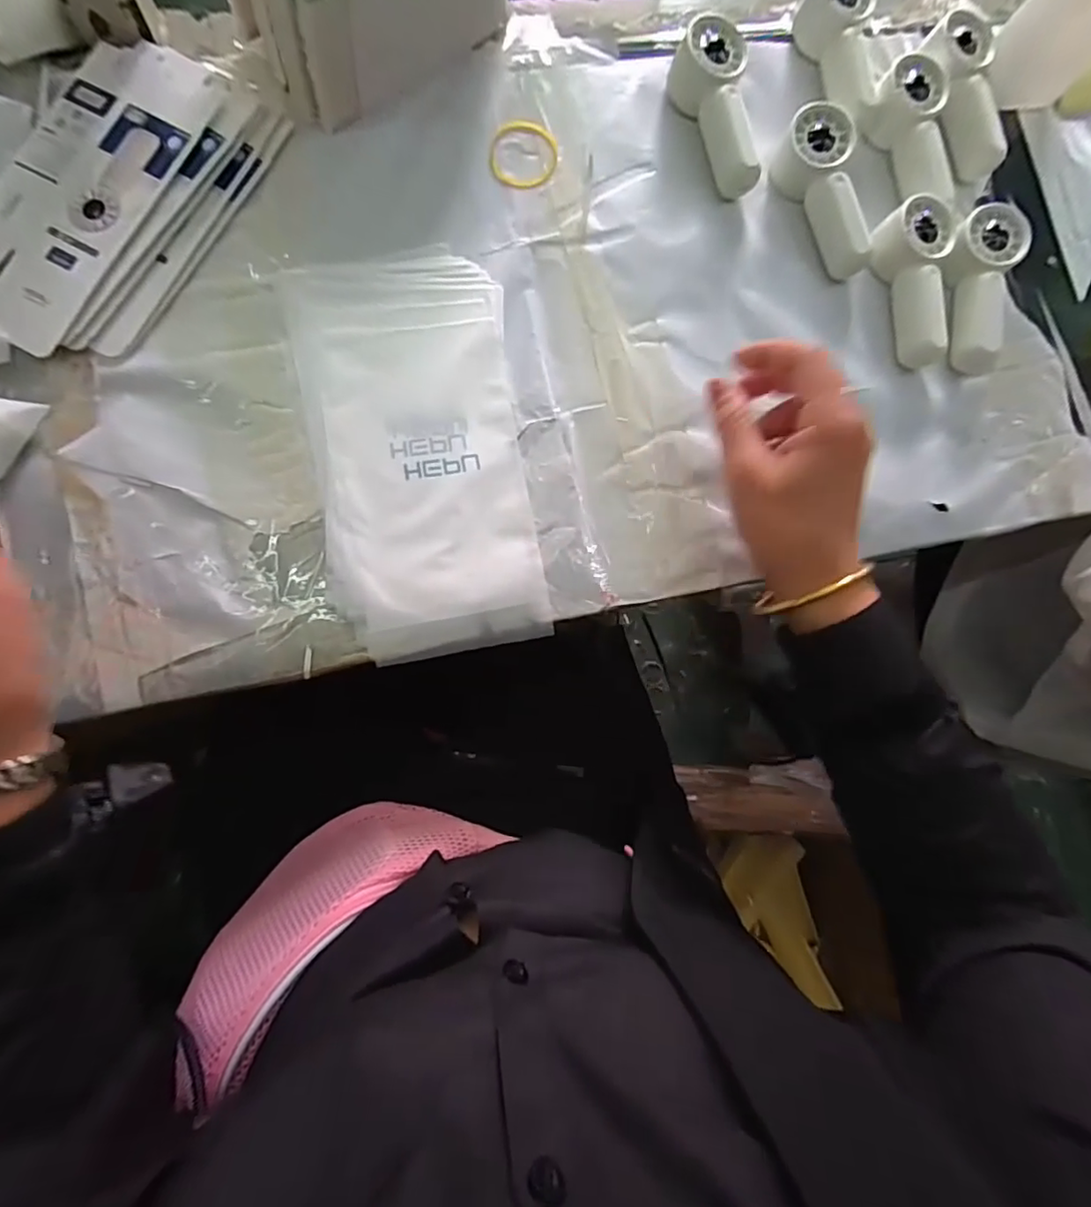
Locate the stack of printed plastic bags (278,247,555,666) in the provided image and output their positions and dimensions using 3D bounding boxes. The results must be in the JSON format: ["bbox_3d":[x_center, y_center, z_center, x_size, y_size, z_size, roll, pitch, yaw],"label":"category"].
[{"bbox_3d":[-0.078,-0.097,0.362,0.127,0.009,0.253,-10,86,-9],"label":"stack of printed plastic bags"}]

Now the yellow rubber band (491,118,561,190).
[{"bbox_3d":[-0.014,-0.310,0.398,0.046,0.004,0.053,7,83,-7],"label":"yellow rubber band"}]

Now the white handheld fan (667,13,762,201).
[{"bbox_3d":[0.118,-0.345,0.403,0.047,0.030,0.110,-8,85,-9],"label":"white handheld fan"}]

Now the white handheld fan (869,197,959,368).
[{"bbox_3d":[0.257,-0.225,0.407,0.047,0.030,0.113,5,83,-8],"label":"white handheld fan"}]

